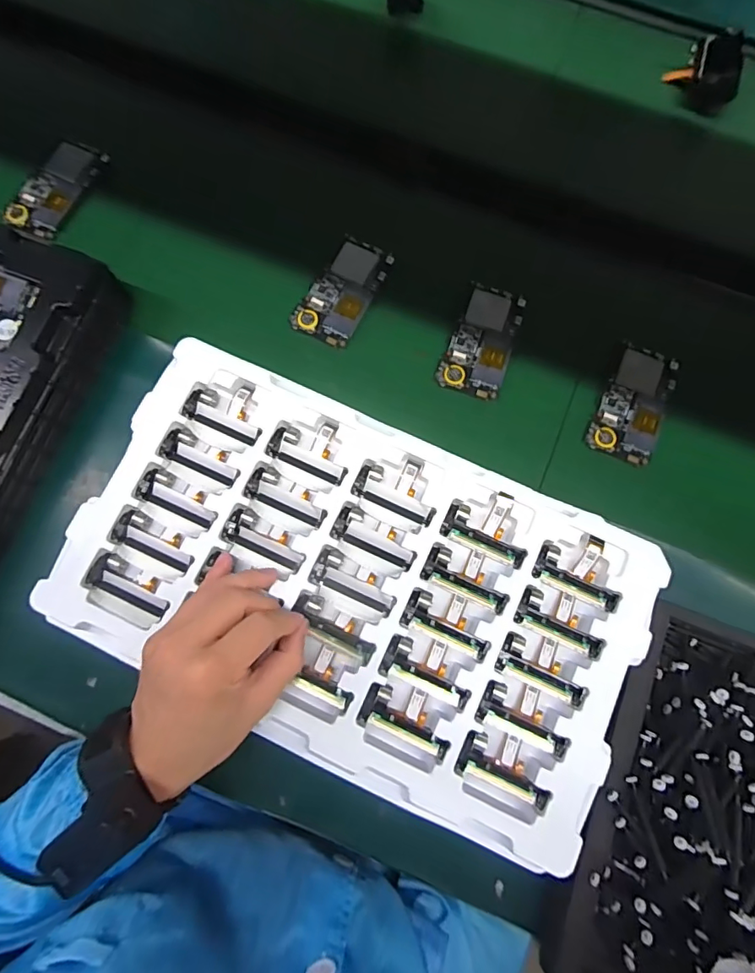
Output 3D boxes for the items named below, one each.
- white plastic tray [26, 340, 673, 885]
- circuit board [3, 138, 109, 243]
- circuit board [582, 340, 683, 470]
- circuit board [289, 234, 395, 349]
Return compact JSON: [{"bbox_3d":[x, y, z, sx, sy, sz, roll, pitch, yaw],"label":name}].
[{"bbox_3d":[-0.015,0.075,0.381,0.421,0.028,0.245,24,79,5],"label":"white plastic tray"},{"bbox_3d":[-0.352,-0.328,0.541,0.057,0.015,0.119,26,79,6],"label":"circuit board"},{"bbox_3d":[0.261,-0.084,0.500,0.064,0.006,0.125,24,76,5],"label":"circuit board"},{"bbox_3d":[-0.035,-0.208,0.523,0.065,0.006,0.122,28,76,6],"label":"circuit board"}]

